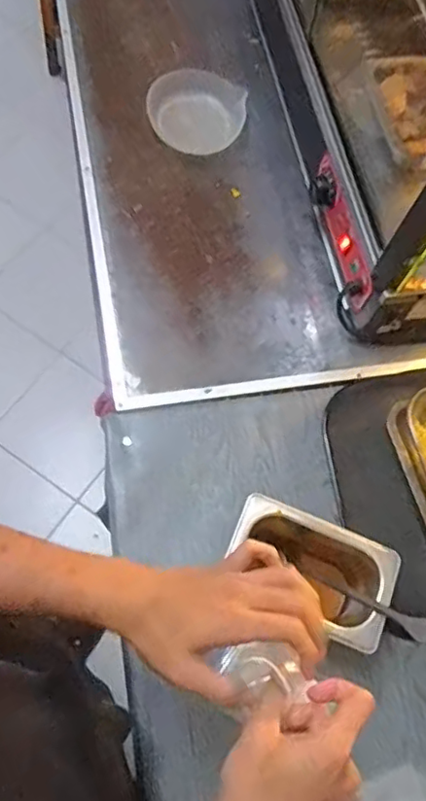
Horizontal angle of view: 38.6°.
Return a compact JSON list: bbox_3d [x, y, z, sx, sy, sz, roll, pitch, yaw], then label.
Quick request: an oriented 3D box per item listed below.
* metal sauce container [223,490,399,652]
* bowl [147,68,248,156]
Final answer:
[{"bbox_3d":[0.106,0.199,0.690,0.179,0.099,0.112,22,67,2],"label":"metal sauce container"},{"bbox_3d":[-0.025,-0.471,0.988,0.149,0.041,0.153,2,68,-6],"label":"bowl"}]

